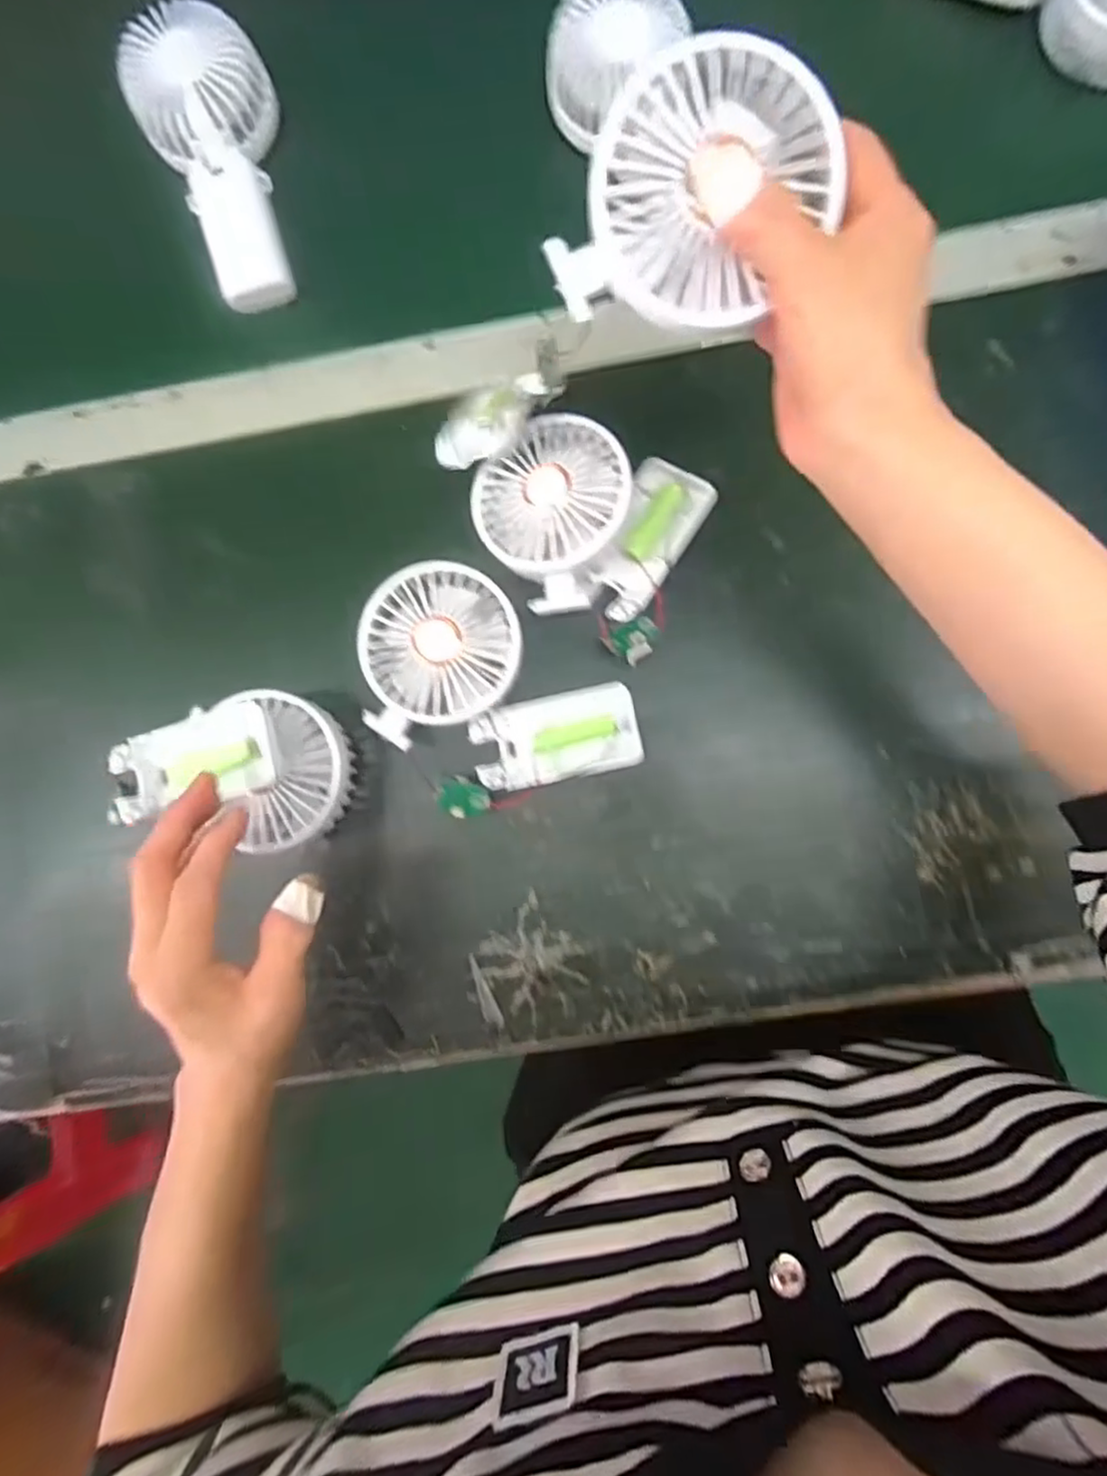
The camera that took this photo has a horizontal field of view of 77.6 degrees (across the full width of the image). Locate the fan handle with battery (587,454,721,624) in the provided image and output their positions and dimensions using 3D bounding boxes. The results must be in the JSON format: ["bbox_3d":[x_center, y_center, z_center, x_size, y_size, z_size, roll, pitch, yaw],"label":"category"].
[{"bbox_3d":[0.051,-0.115,0.398,0.048,0.014,0.095,33,88,6],"label":"fan handle with battery"}]

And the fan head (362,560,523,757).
[{"bbox_3d":[-0.062,-0.048,0.385,0.086,0.032,0.092,-3,85,3],"label":"fan head"}]

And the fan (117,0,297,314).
[{"bbox_3d":[-0.211,-0.361,0.438,0.081,0.038,0.171,-14,96,2],"label":"fan"}]

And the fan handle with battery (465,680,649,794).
[{"bbox_3d":[0.002,0.000,0.399,0.093,0.017,0.049,-12,84,2],"label":"fan handle with battery"}]

